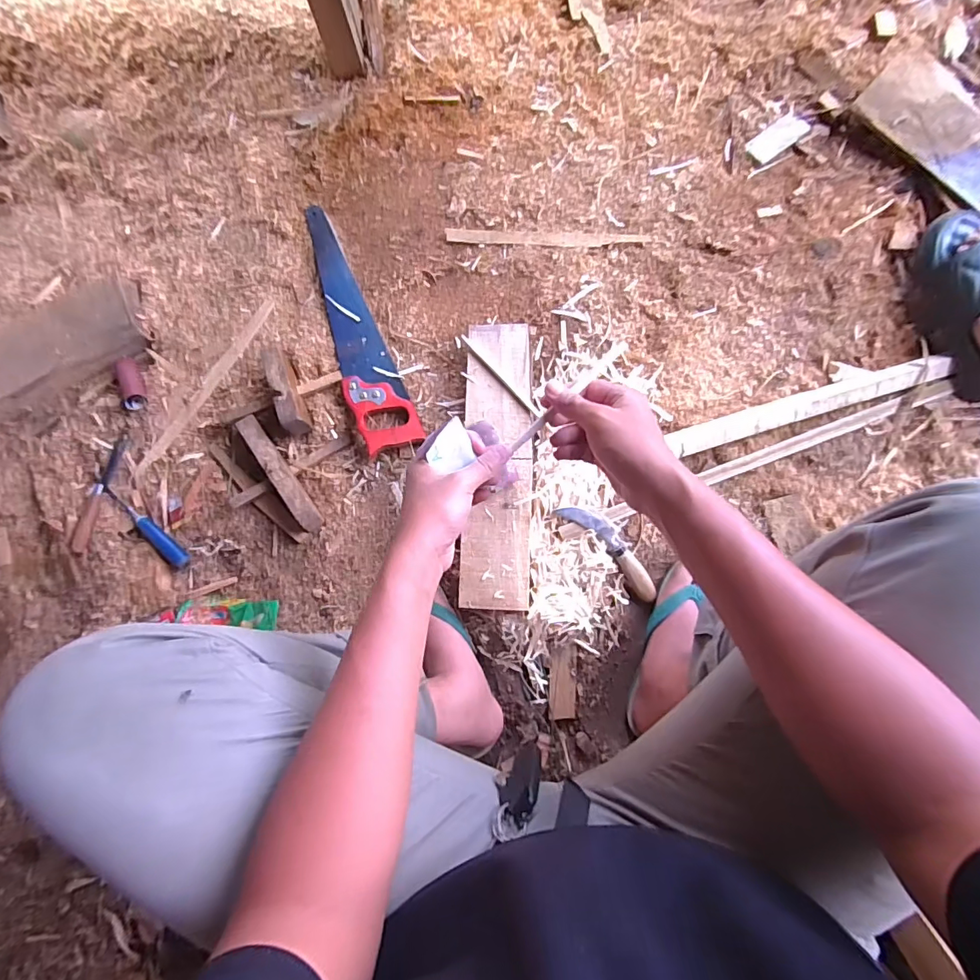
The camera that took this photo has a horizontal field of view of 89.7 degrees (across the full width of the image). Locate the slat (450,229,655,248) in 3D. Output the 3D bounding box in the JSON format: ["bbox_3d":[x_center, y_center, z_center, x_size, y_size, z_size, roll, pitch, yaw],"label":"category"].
[{"bbox_3d":[0.091,-0.408,0.799,0.321,0.005,0.026,3,74,3],"label":"slat"}]

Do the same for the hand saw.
[{"bbox_3d":[-0.228,-0.264,0.792,0.087,0.027,0.443,-25,81,1],"label":"hand saw"}]

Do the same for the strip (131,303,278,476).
[{"bbox_3d":[-0.464,-0.168,0.808,0.030,0.004,0.347,34,86,9],"label":"strip"}]

